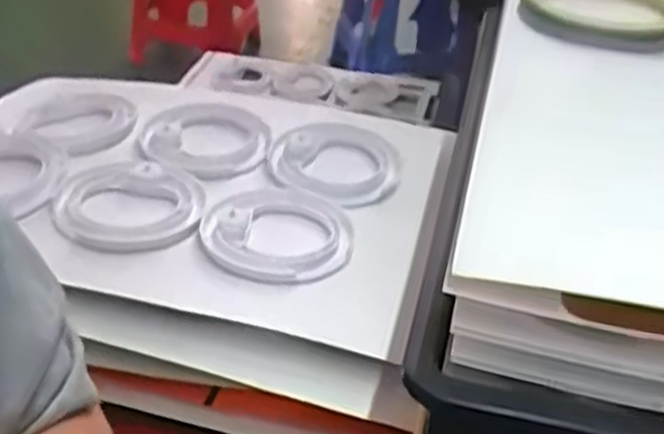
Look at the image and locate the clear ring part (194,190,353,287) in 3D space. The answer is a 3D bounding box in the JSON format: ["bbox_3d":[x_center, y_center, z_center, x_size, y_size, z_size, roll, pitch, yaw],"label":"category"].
[{"bbox_3d":[-0.050,0.014,0.700,0.134,0.019,0.129,14,37,12],"label":"clear ring part"}]

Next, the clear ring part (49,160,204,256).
[{"bbox_3d":[-0.182,-0.013,0.719,0.125,0.022,0.122,-3,37,-11],"label":"clear ring part"}]

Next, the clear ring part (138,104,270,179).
[{"bbox_3d":[-0.132,-0.082,0.833,0.132,0.031,0.132,3,36,-2],"label":"clear ring part"}]

